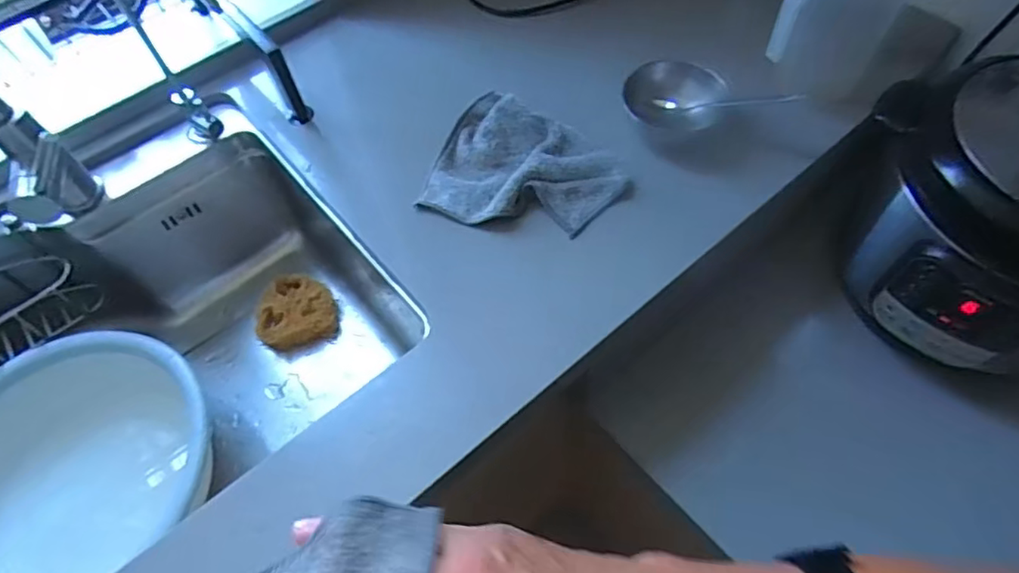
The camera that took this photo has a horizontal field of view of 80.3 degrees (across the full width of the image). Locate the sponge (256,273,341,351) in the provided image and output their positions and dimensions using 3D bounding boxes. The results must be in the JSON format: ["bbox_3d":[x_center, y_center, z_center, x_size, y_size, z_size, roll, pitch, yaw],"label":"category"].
[{"bbox_3d":[-0.283,0.032,0.811,0.096,0.039,0.095,-15,59,-6],"label":"sponge"}]

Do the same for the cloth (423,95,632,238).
[{"bbox_3d":[0.017,-0.122,0.639,0.193,0.036,0.151,22,62,15],"label":"cloth"}]

